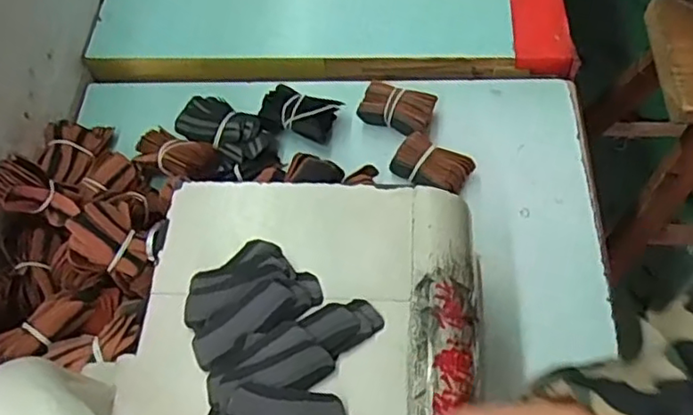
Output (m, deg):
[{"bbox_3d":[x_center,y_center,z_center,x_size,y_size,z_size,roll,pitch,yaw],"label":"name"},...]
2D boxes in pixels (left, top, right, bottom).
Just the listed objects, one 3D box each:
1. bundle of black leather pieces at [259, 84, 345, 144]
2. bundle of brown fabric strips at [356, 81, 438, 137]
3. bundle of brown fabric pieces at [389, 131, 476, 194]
[{"bbox_3d":[-0.047,-0.094,0.642,0.070,0.033,0.043,12,61,10],"label":"bundle of black leather pieces"},{"bbox_3d":[0.051,-0.100,0.645,0.072,0.032,0.044,22,63,15],"label":"bundle of brown fabric strips"},{"bbox_3d":[0.082,-0.040,0.610,0.070,0.026,0.049,28,65,18],"label":"bundle of brown fabric pieces"}]

